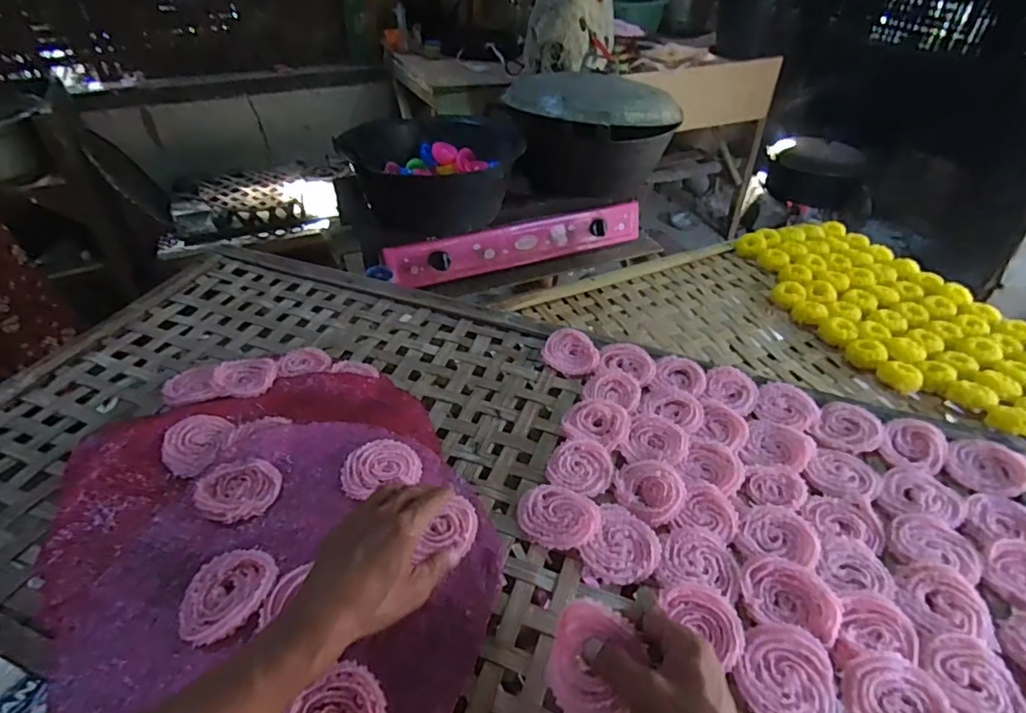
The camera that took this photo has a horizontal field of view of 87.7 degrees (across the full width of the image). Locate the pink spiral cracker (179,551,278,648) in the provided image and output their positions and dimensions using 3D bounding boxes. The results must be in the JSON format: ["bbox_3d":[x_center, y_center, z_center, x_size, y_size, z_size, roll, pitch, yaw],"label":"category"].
[{"bbox_3d":[-0.242,0.199,0.455,0.072,0.011,0.076,-16,45,-19],"label":"pink spiral cracker"}]

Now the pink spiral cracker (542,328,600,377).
[{"bbox_3d":[0.080,-0.007,0.737,0.074,0.017,0.081,5,42,4],"label":"pink spiral cracker"}]

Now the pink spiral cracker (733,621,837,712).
[{"bbox_3d":[0.218,0.253,0.423,0.069,0.006,0.079,26,47,24],"label":"pink spiral cracker"}]

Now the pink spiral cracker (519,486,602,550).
[{"bbox_3d":[0.045,0.158,0.533,0.079,0.012,0.065,16,44,15],"label":"pink spiral cracker"}]

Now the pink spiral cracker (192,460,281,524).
[{"bbox_3d":[-0.272,0.132,0.532,0.071,0.007,0.073,31,50,28],"label":"pink spiral cracker"}]

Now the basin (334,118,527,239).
[{"bbox_3d":[-0.171,-0.420,1.213,0.355,0.183,0.255,0,42,-2],"label":"basin"}]

